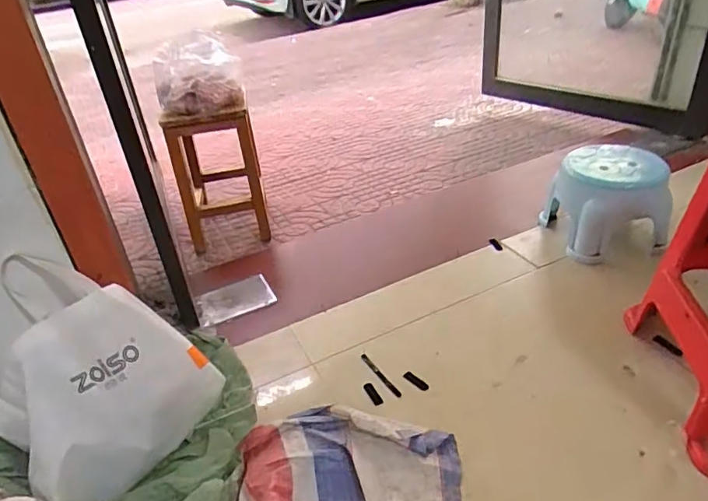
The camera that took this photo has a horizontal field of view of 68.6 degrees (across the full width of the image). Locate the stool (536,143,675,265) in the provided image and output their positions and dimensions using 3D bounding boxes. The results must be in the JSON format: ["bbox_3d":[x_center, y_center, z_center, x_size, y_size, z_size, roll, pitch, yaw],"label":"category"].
[{"bbox_3d":[0.644,-0.125,1.338,0.264,0.208,0.233,-4,34,4],"label":"stool"}]

